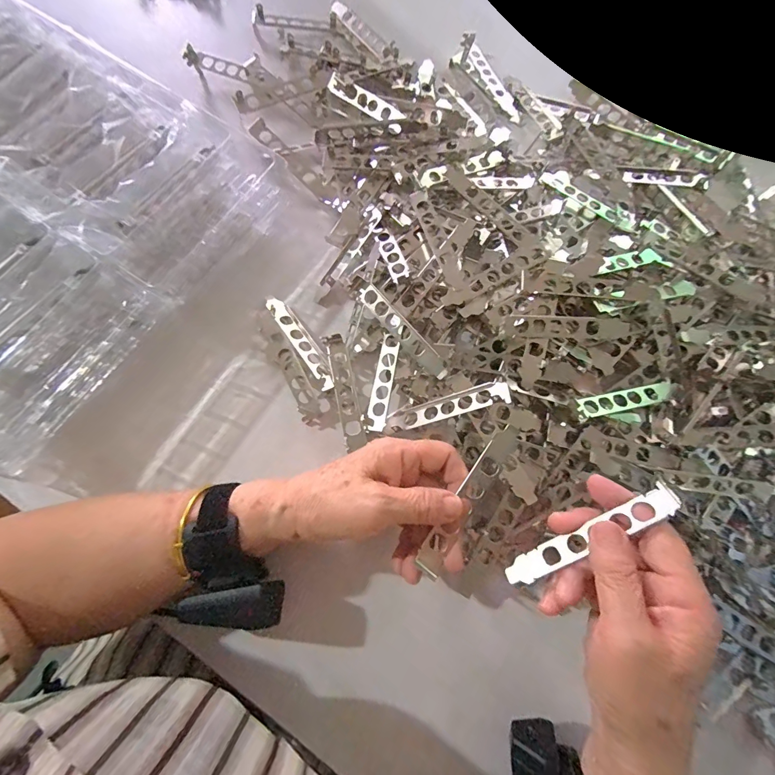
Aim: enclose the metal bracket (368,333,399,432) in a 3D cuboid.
[{"bbox_3d":[-0.003,-0.005,0.339,0.018,0.004,0.091,6,73,17],"label":"metal bracket"}]

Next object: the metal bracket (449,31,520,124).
[{"bbox_3d":[0.118,-0.367,0.449,0.038,0.014,0.130,-27,77,-8],"label":"metal bracket"}]

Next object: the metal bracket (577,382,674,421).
[{"bbox_3d":[0.208,0.010,0.328,0.117,0.011,0.018,-10,75,-19],"label":"metal bracket"}]

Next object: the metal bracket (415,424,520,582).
[{"bbox_3d":[0.059,0.081,0.273,0.017,0.004,0.121,31,85,15],"label":"metal bracket"}]

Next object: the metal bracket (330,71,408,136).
[{"bbox_3d":[-0.022,-0.311,0.412,0.023,0.024,0.110,-41,80,-11],"label":"metal bracket"}]

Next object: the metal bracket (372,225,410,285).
[{"bbox_3d":[0.003,-0.130,0.363,0.018,0.009,0.083,-15,59,-5],"label":"metal bracket"}]

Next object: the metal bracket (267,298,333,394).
[{"bbox_3d":[-0.080,-0.044,0.355,0.019,0.019,0.109,-33,78,-9],"label":"metal bracket"}]

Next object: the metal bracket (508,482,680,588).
[{"bbox_3d":[0.133,0.102,0.253,0.120,0.004,0.019,-38,40,17],"label":"metal bracket"}]

